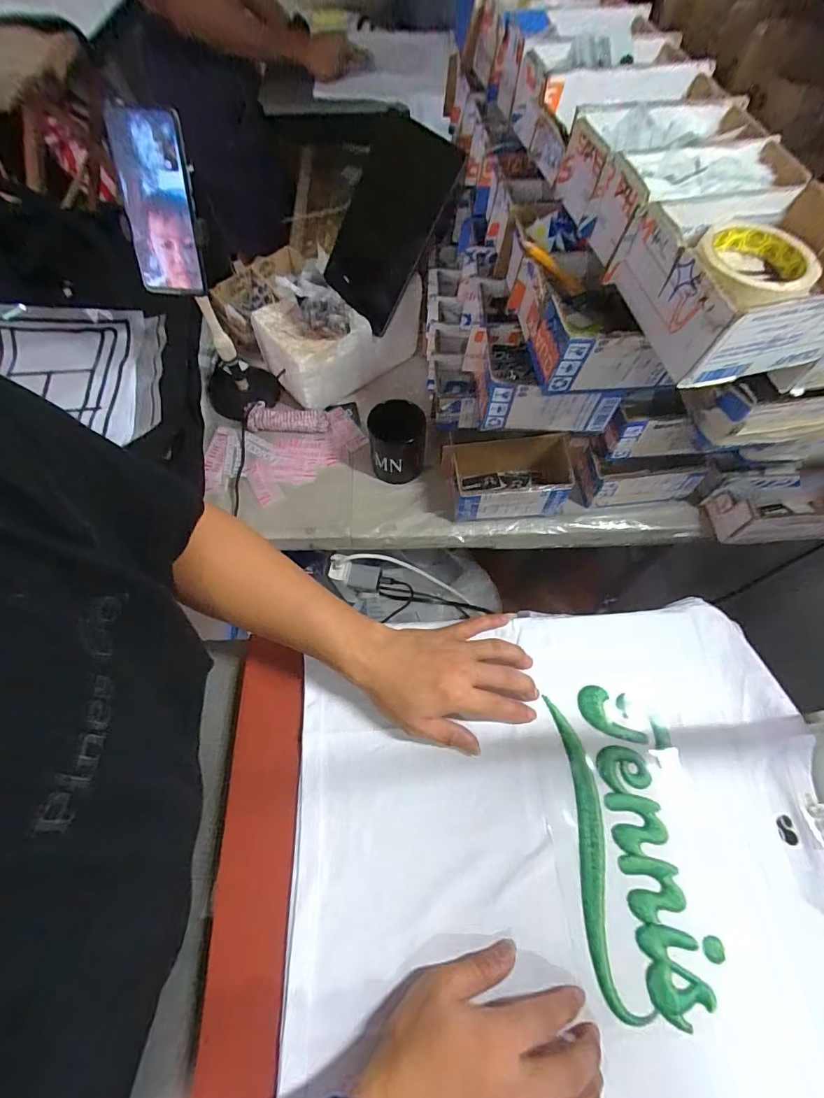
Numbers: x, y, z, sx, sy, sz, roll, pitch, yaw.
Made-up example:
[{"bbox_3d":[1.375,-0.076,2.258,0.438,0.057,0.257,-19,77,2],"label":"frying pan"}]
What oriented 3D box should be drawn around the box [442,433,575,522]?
[{"bbox_3d":[0.138,-0.100,0.675,0.179,0.074,0.100,-3,64,-2],"label":"box"}]

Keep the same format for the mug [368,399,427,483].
[{"bbox_3d":[-0.024,-0.156,0.690,0.081,0.104,0.082,1,64,0],"label":"mug"}]

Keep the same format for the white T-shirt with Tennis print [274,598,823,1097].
[{"bbox_3d":[0.134,0.260,0.400,0.459,0.019,0.412,-5,64,-3],"label":"white T-shirt with Tennis print"}]

